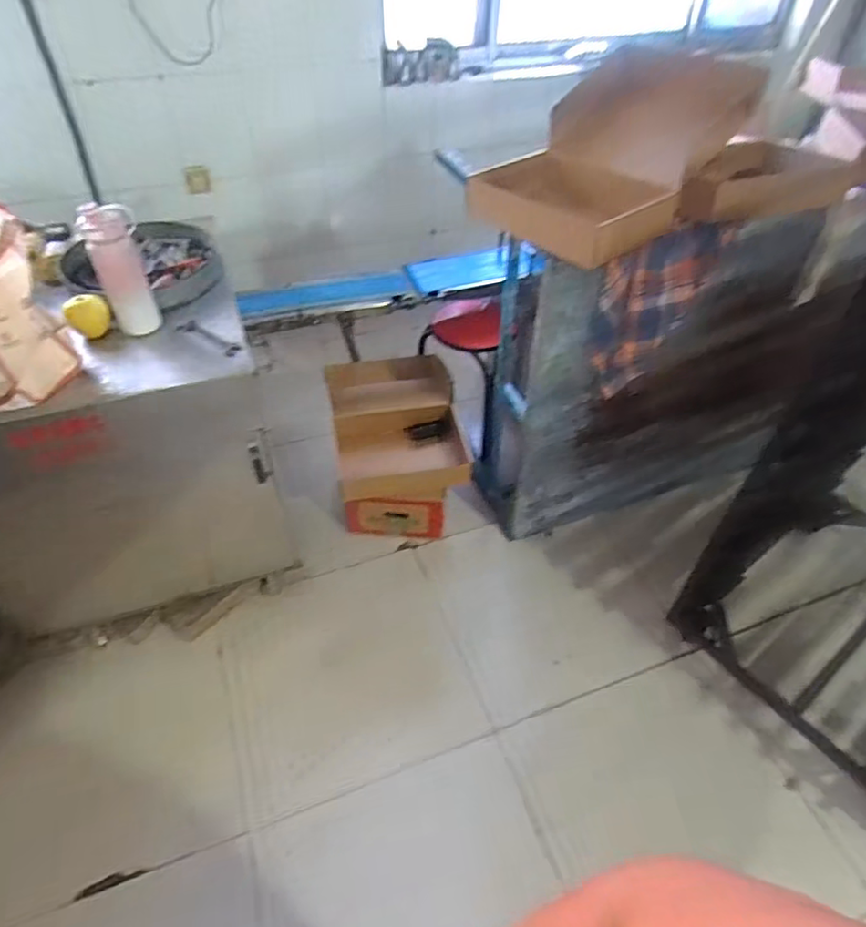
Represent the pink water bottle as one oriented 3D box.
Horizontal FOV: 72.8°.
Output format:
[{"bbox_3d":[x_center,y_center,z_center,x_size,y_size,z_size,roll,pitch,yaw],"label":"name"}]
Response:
[{"bbox_3d":[-0.627,-0.394,1.196,0.100,0.245,0.082,-17,48,-14],"label":"pink water bottle"}]

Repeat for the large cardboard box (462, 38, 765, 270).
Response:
[{"bbox_3d":[0.319,-0.645,1.220,0.445,0.268,0.390,34,56,29],"label":"large cardboard box"}]

